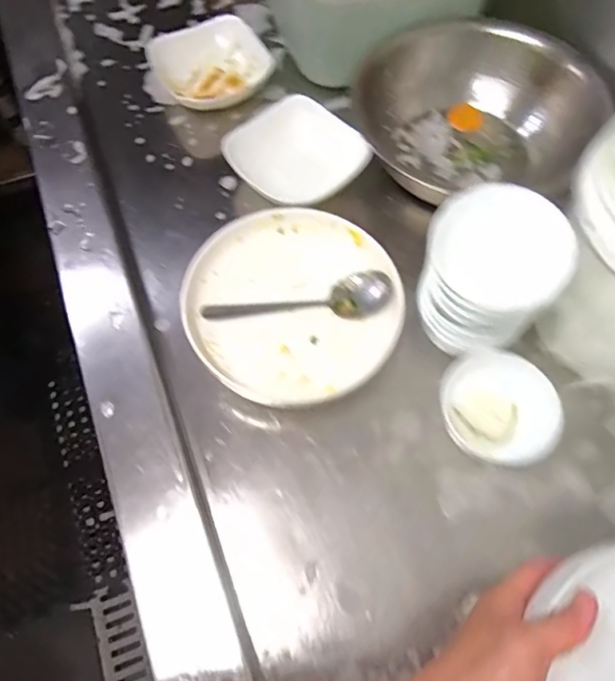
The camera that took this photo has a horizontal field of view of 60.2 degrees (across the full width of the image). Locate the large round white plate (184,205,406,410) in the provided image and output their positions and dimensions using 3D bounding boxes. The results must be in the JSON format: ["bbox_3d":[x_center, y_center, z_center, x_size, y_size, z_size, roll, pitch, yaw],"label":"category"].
[{"bbox_3d":[-0.015,-0.041,0.574,0.217,0.042,0.219,1,63,-1],"label":"large round white plate"}]

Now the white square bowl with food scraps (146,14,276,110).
[{"bbox_3d":[-0.133,-0.390,0.752,0.152,0.050,0.141,-24,66,-12],"label":"white square bowl with food scraps"}]

